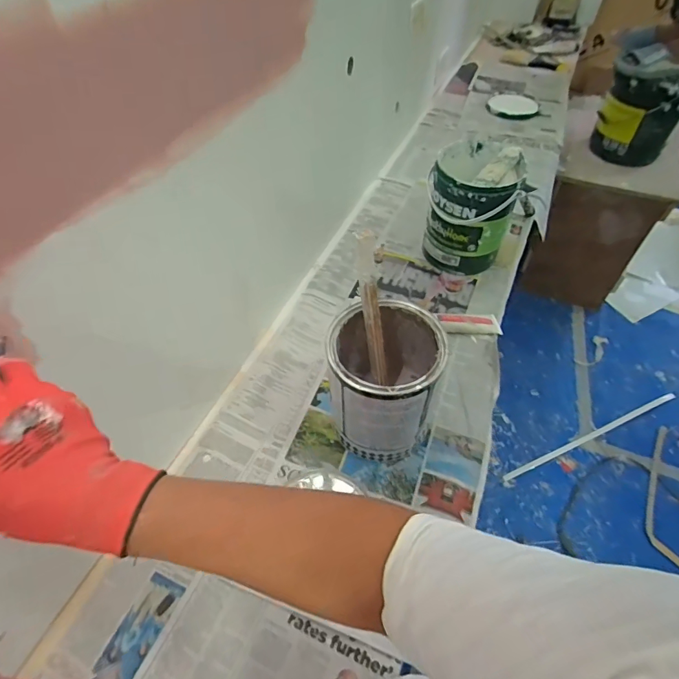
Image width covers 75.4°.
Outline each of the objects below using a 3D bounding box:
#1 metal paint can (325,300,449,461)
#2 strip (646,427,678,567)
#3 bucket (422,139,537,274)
[{"bbox_3d":[0.067,0.062,0.670,0.158,0.205,0.179,11,52,10],"label":"metal paint can"},{"bbox_3d":[1.109,0.516,1.513,0.125,0.029,0.526,12,52,10],"label":"strip"},{"bbox_3d":[0.266,-0.272,0.918,0.160,0.226,0.167,-1,51,1],"label":"bucket"}]

